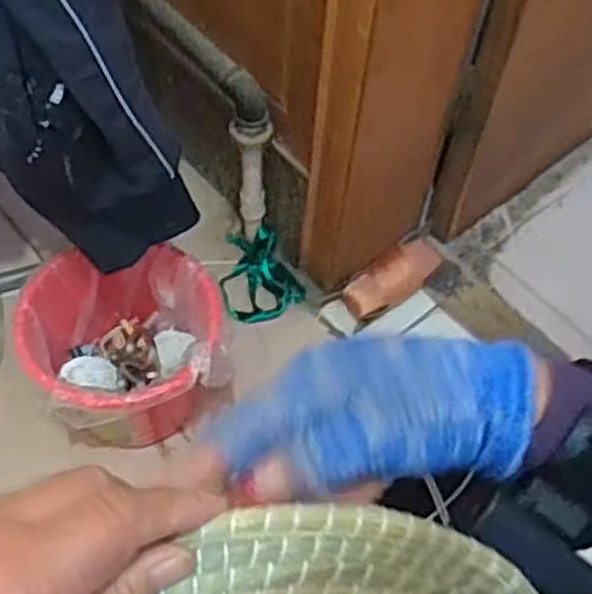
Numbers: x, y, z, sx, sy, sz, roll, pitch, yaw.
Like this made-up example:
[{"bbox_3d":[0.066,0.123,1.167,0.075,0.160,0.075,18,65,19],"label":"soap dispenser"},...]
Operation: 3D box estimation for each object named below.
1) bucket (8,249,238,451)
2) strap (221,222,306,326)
[{"bbox_3d":[-0.197,0.076,0.937,0.215,0.193,0.202,2,55,-3],"label":"bucket"},{"bbox_3d":[-0.049,-0.034,1.121,0.119,0.056,0.147,0,55,-5],"label":"strap"}]

